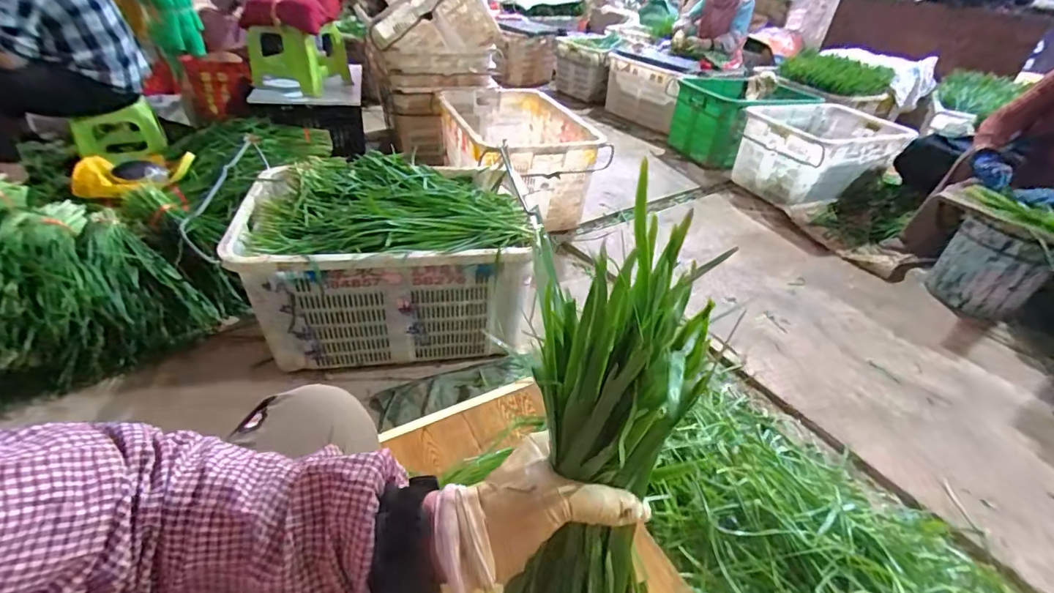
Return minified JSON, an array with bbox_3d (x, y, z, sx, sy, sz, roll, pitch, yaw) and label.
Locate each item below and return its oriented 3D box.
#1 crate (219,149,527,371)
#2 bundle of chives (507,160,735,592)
[{"bbox_3d":[-0.340,-0.094,1.214,0.599,0.359,0.422,-3,37,-13],"label":"crate"},{"bbox_3d":[0.046,0.157,0.335,0.103,0.423,0.074,4,14,-3],"label":"bundle of chives"}]

